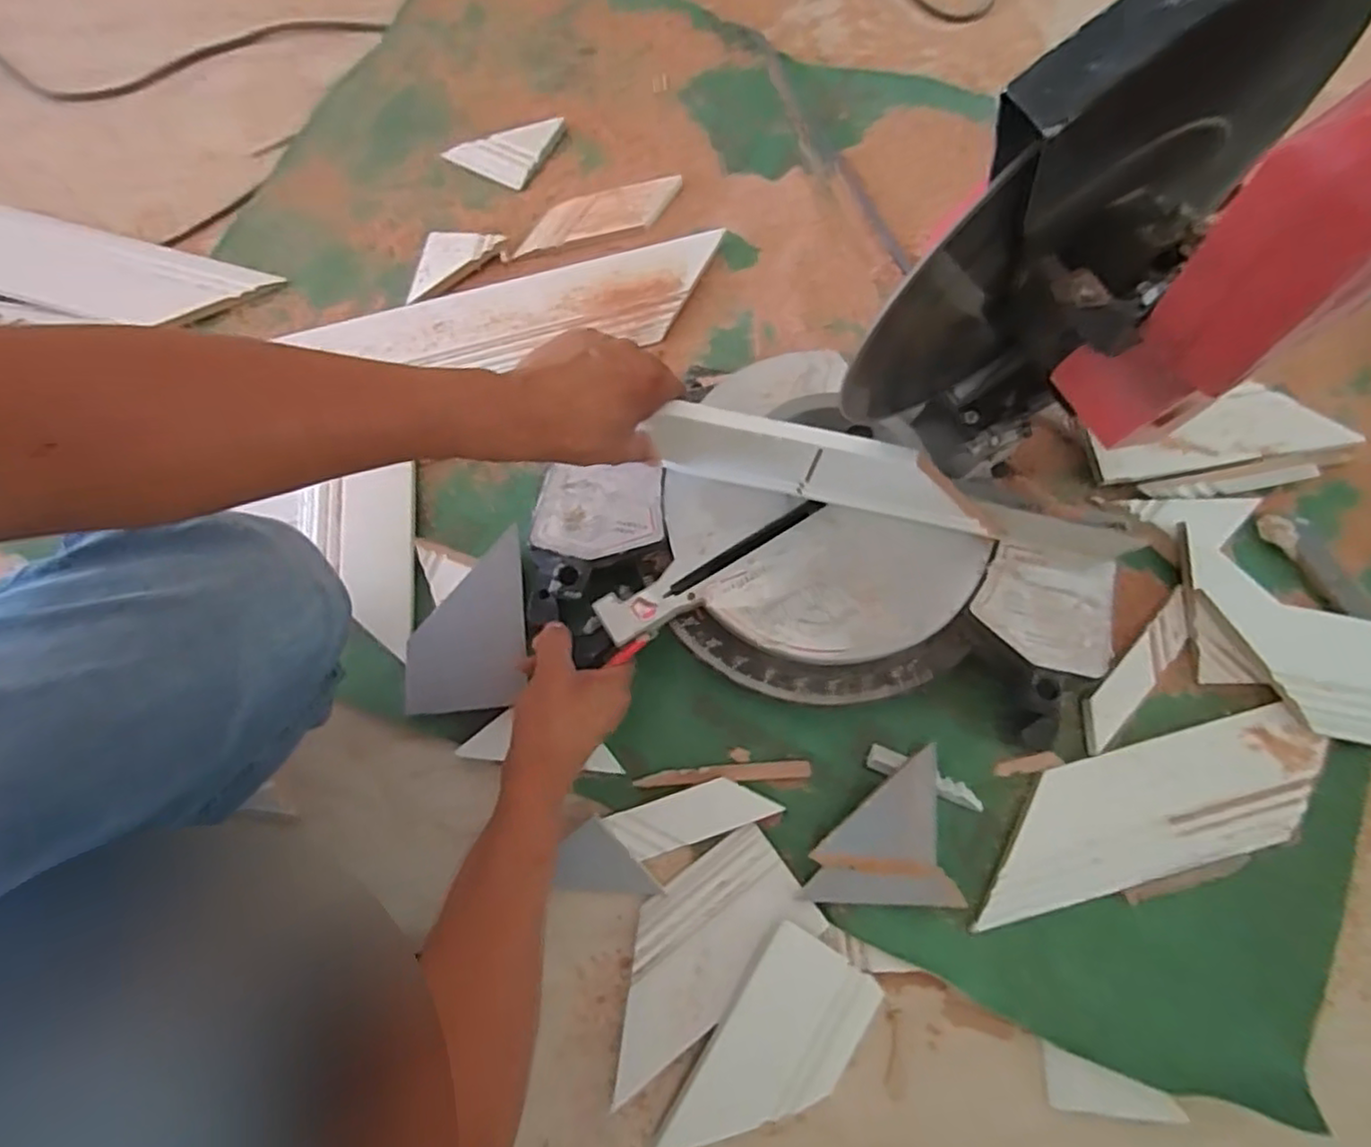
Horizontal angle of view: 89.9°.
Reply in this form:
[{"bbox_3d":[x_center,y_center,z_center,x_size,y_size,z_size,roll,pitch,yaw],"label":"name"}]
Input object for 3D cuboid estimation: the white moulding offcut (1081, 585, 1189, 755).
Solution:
[{"bbox_3d":[0.380,0.083,0.578,0.155,0.011,0.037,-44,79,-9],"label":"white moulding offcut"}]

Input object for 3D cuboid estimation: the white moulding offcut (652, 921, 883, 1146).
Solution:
[{"bbox_3d":[0.064,0.360,0.505,0.095,0.014,0.175,33,79,9],"label":"white moulding offcut"}]

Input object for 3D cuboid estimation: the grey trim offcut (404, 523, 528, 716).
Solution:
[{"bbox_3d":[-0.184,0.042,0.578,0.097,0.011,0.142,-5,77,0],"label":"grey trim offcut"}]

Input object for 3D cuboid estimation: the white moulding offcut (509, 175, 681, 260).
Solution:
[{"bbox_3d":[-0.091,-0.367,0.707,0.178,0.016,0.060,-14,76,-2],"label":"white moulding offcut"}]

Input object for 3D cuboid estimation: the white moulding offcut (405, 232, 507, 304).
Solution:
[{"bbox_3d":[-0.242,-0.321,0.697,0.109,0.020,0.054,-36,78,-7],"label":"white moulding offcut"}]

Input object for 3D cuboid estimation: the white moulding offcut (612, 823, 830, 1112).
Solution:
[{"bbox_3d":[0.005,0.292,0.526,0.191,0.019,0.095,-39,78,-8],"label":"white moulding offcut"}]

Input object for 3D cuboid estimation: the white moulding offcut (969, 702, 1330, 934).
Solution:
[{"bbox_3d":[0.363,0.192,0.549,0.292,0.020,0.098,-17,76,-3],"label":"white moulding offcut"}]

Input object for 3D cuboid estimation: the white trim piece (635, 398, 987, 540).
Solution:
[{"bbox_3d":[0.100,-0.071,0.500,0.249,0.113,0.017,15,77,-4],"label":"white trim piece"}]

